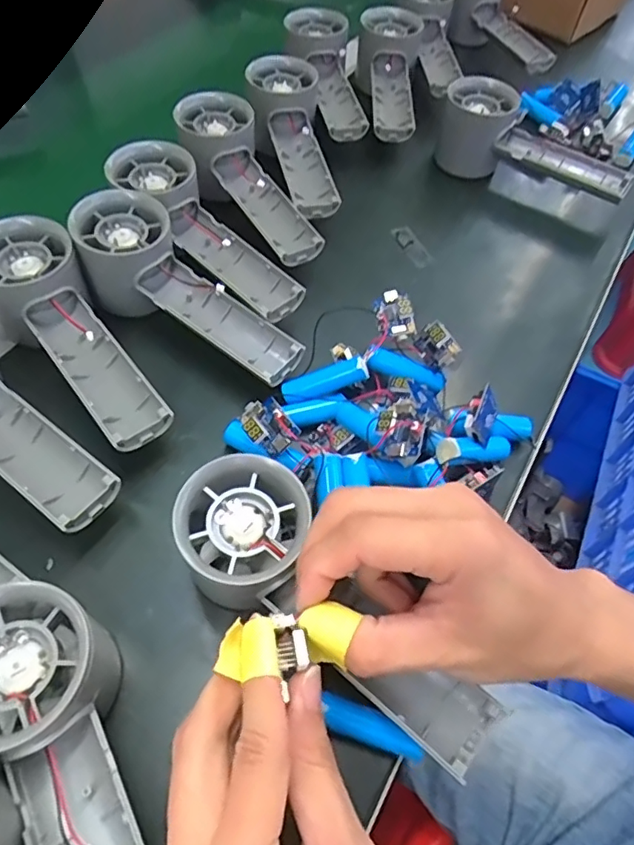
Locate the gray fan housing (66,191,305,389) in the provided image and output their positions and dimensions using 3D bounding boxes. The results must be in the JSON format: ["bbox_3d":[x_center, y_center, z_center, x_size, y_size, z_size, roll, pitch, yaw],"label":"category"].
[{"bbox_3d":[-0.078,-0.076,0.338,0.157,0.045,0.058,36,61,4],"label":"gray fan housing"}]

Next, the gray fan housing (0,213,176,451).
[{"bbox_3d":[-0.136,-0.045,0.318,0.053,0.050,0.150,-35,78,-24],"label":"gray fan housing"}]

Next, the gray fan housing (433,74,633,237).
[{"bbox_3d":[0.171,-0.213,0.455,0.158,0.063,0.048,34,59,1],"label":"gray fan housing"}]

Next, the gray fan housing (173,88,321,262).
[{"bbox_3d":[-0.052,-0.174,0.392,0.055,0.048,0.152,-21,61,-17],"label":"gray fan housing"}]

